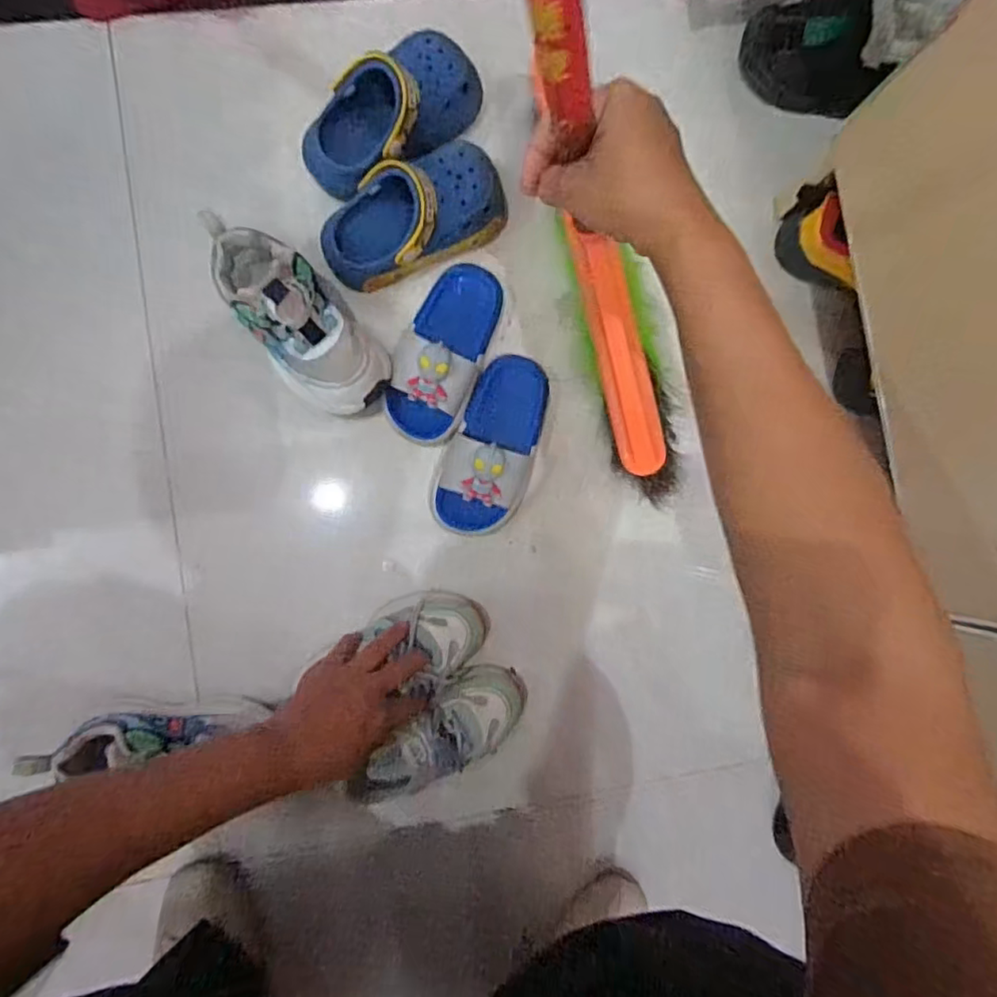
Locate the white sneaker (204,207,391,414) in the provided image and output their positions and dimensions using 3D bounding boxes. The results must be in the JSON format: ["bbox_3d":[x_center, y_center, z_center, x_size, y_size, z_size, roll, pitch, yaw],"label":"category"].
[{"bbox_3d":[-0.181,-0.160,0.532,0.088,0.081,0.194,-40,92,-5],"label":"white sneaker"}]

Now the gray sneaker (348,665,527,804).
[{"bbox_3d":[-0.051,0.215,0.523,0.169,0.082,0.078,-34,91,-11],"label":"gray sneaker"}]

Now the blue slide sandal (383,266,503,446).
[{"bbox_3d":[-0.051,-0.138,0.558,0.075,0.052,0.168,21,87,-4],"label":"blue slide sandal"}]

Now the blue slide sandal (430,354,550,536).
[{"bbox_3d":[-0.002,-0.051,0.554,0.084,0.050,0.171,19,87,-4],"label":"blue slide sandal"}]

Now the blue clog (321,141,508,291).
[{"bbox_3d":[-0.077,-0.258,0.550,0.169,0.082,0.080,-21,90,-5],"label":"blue clog"}]

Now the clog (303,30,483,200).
[{"bbox_3d":[-0.097,-0.352,0.559,0.181,0.089,0.092,-37,92,-5],"label":"clog"}]

